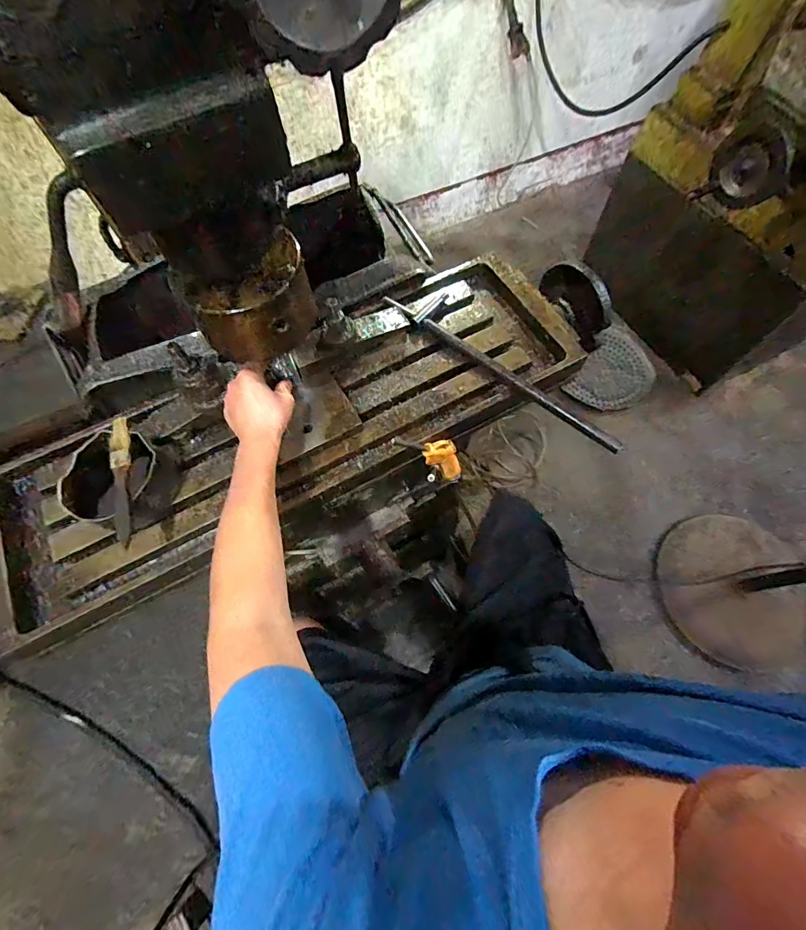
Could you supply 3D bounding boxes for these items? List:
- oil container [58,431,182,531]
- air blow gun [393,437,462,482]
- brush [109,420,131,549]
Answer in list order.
[{"bbox_3d":[-0.327,0.020,0.493,0.103,0.066,0.102,0,66,1],"label":"oil container"},{"bbox_3d":[0.050,-0.014,0.584,0.049,0.204,0.024,-25,66,16],"label":"air blow gun"},{"bbox_3d":[-0.313,0.014,0.471,0.019,0.021,0.153,-14,67,-5],"label":"brush"}]

